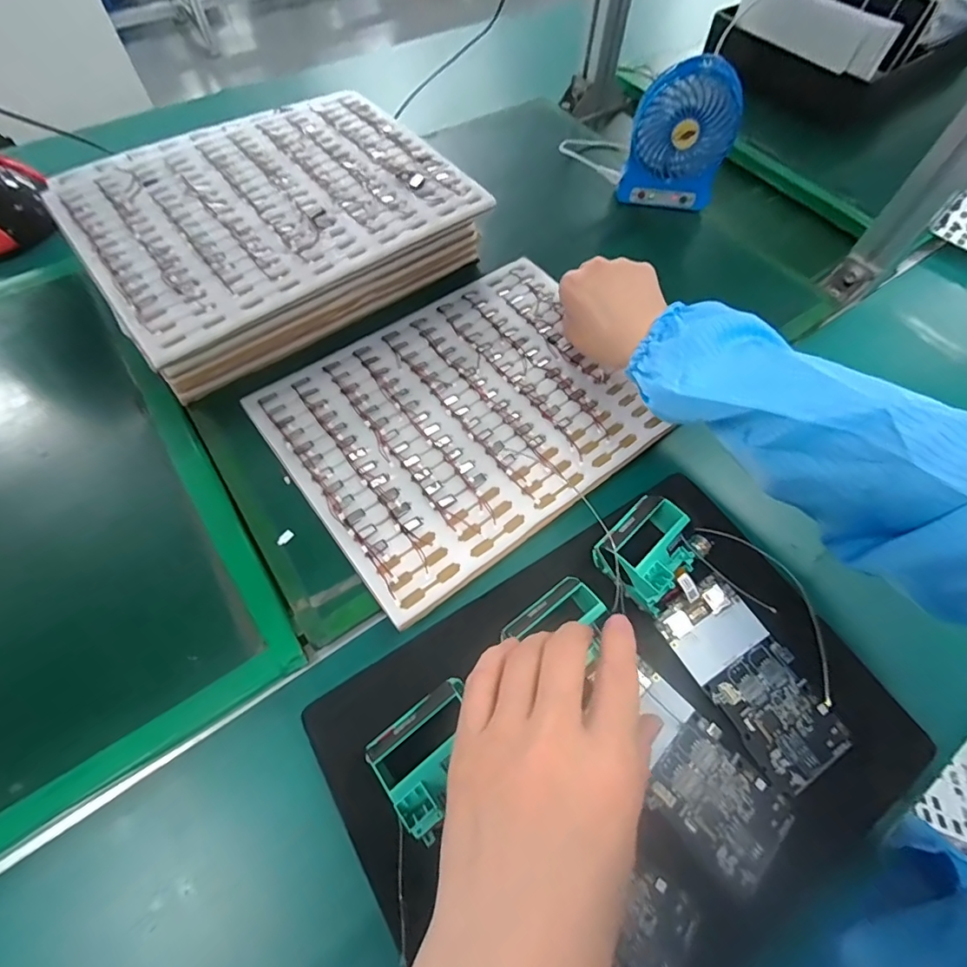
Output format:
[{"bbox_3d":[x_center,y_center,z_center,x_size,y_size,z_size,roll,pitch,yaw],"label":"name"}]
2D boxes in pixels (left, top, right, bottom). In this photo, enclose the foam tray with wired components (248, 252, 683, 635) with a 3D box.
[{"bbox_3d":[-0.015,-0.063,0.415,0.292,0.016,0.238,-33,67,-20],"label":"foam tray with wired components"}]

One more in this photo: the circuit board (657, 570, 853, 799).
[{"bbox_3d":[0.182,0.131,0.330,0.065,0.006,0.127,-26,65,-17],"label":"circuit board"}]

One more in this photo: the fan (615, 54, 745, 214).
[{"bbox_3d":[0.210,-0.364,0.519,0.103,0.139,0.032,21,61,9],"label":"fan"}]

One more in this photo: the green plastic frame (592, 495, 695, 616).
[{"bbox_3d":[0.124,0.049,0.354,0.066,0.035,0.072,40,66,18],"label":"green plastic frame"}]

